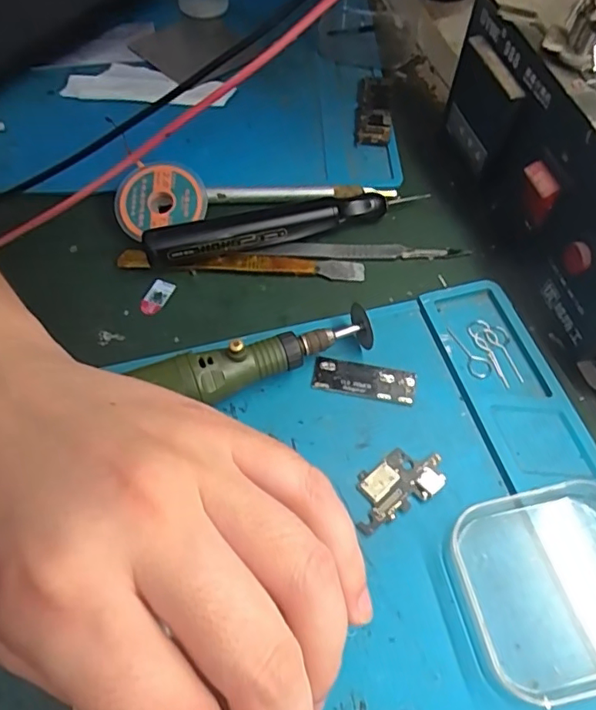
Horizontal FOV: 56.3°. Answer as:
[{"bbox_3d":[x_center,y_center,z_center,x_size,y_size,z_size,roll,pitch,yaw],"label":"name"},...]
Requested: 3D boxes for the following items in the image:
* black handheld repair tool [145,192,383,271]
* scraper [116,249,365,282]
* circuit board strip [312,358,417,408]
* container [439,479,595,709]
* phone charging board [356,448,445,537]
[{"bbox_3d":[-0.015,-0.065,0.281,0.122,0.017,0.018,-16,59,-11],"label":"black handheld repair tool"},{"bbox_3d":[-0.028,-0.045,0.277,0.122,0.005,0.012,3,57,1],"label":"scraper"},{"bbox_3d":[0.029,0.011,0.240,0.044,0.004,0.016,11,58,6],"label":"circuit board strip"},{"bbox_3d":[0.089,0.079,0.191,0.064,0.021,0.064,-10,58,-8],"label":"container"},{"bbox_3d":[0.038,0.050,0.216,0.041,0.004,0.022,-28,62,-17],"label":"phone charging board"}]

